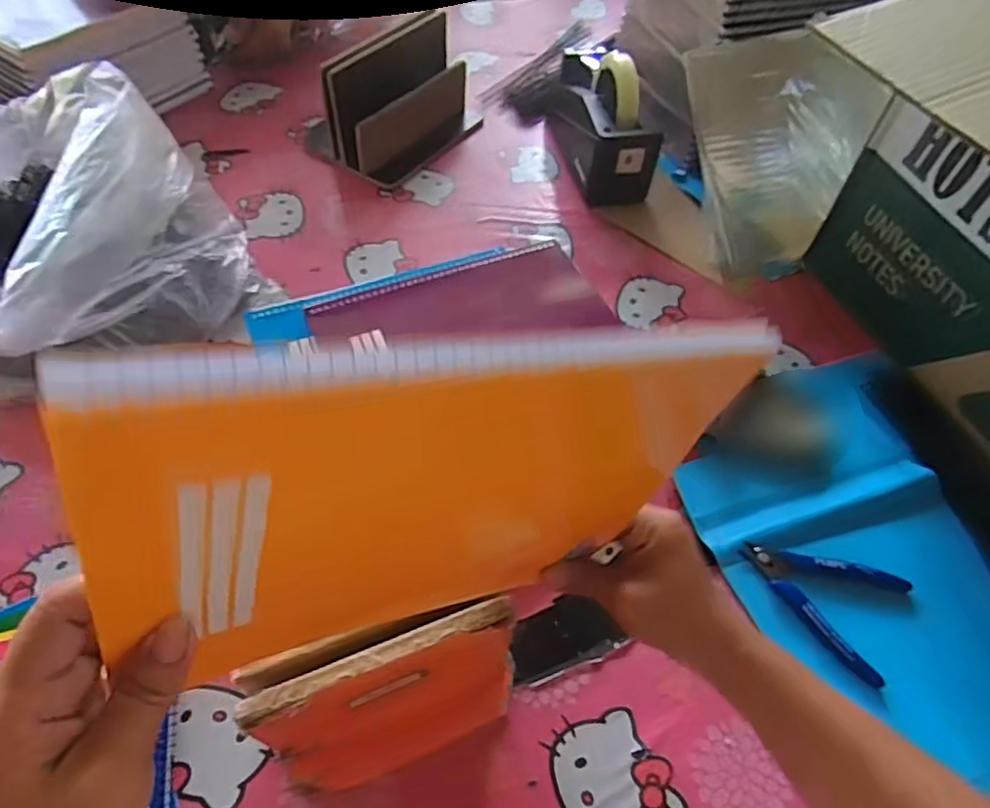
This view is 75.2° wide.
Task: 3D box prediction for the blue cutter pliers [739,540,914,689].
[{"bbox_3d":[0.244,0.142,0.487,0.115,0.015,0.087,29,57,16],"label":"blue cutter pliers"}]

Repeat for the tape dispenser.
[{"bbox_3d":[0.127,-0.355,0.777,0.082,0.121,0.211,-6,55,-8],"label":"tape dispenser"}]

